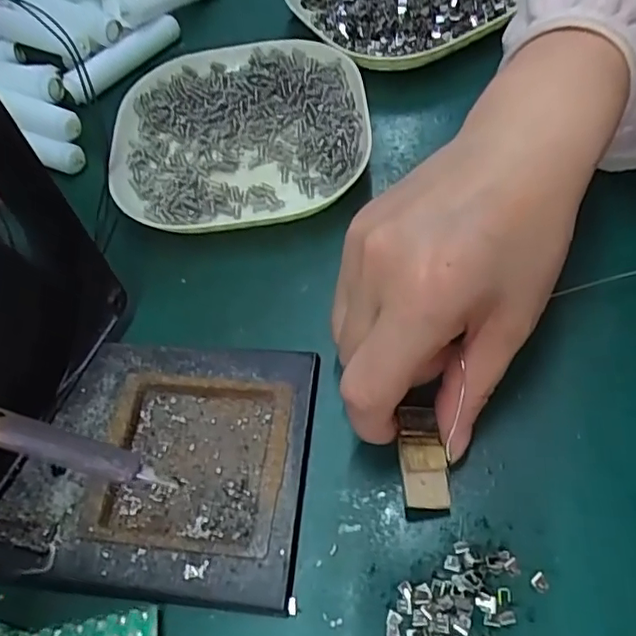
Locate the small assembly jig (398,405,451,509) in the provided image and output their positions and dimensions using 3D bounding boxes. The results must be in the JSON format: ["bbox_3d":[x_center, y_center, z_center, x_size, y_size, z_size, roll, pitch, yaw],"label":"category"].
[{"bbox_3d":[0.040,0.052,0.223,0.018,0.007,0.039,-2,64,3],"label":"small assembly jig"}]

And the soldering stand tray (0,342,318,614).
[{"bbox_3d":[-0.065,0.058,0.236,0.120,0.012,0.101,2,59,7],"label":"soldering stand tray"}]

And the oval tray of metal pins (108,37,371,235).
[{"bbox_3d":[-0.045,-0.107,0.330,0.139,0.021,0.134,-9,58,1],"label":"oval tray of metal pins"}]

